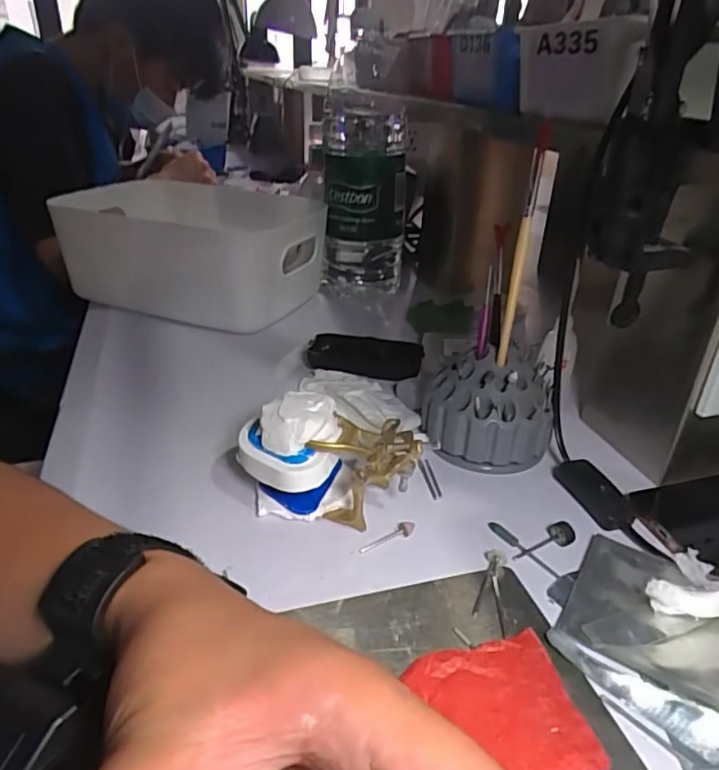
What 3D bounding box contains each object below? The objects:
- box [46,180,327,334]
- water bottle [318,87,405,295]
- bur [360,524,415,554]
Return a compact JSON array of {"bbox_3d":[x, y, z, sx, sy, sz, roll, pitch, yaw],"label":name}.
[{"bbox_3d":[-0.203,-0.165,0.713,0.308,0.117,0.183,15,32,21],"label":"box"},{"bbox_3d":[0.005,-0.238,0.739,0.103,0.219,0.120,2,30,0],"label":"water bottle"},{"bbox_3d":[0.018,0.100,0.377,0.040,0.008,0.006,-22,35,-12],"label":"bur"}]

